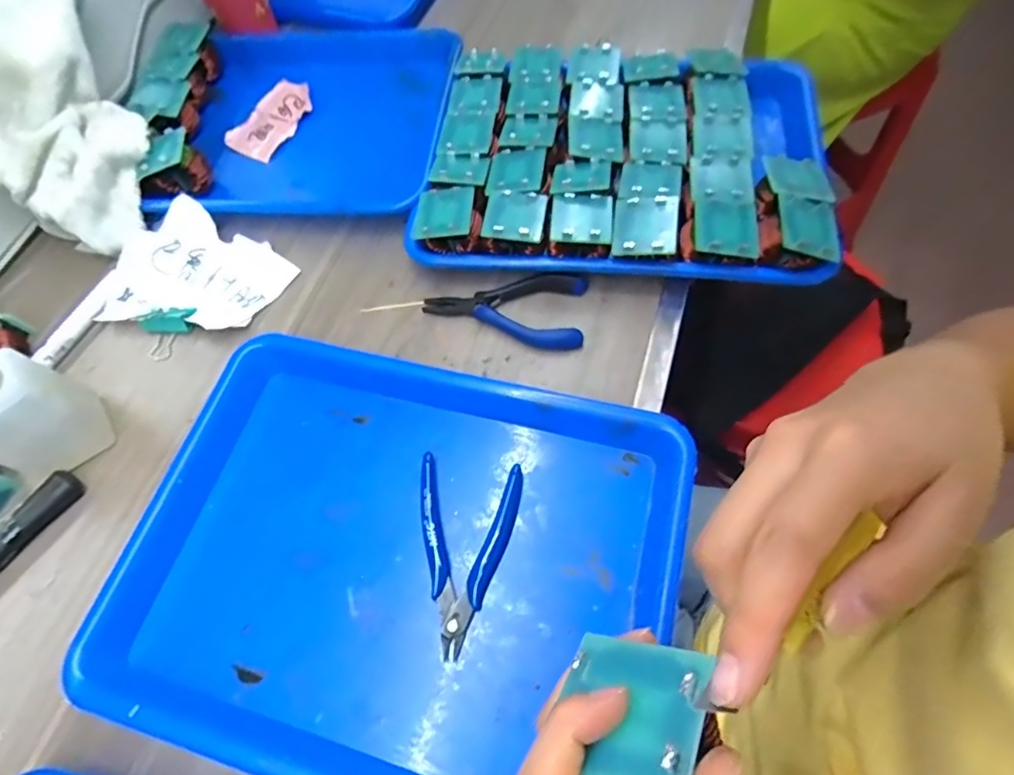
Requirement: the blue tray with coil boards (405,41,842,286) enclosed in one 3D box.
[{"bbox_3d":[0.097,-0.196,0.450,0.310,0.062,0.240,7,65,8],"label":"blue tray with coil boards"}]

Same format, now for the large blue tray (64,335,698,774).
[{"bbox_3d":[-0.070,0.103,0.332,0.328,0.032,0.245,14,65,10],"label":"large blue tray"}]

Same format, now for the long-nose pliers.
[{"bbox_3d":[-0.003,-0.060,0.411,0.123,0.024,0.055,3,64,6],"label":"long-nose pliers"}]

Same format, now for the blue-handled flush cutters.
[{"bbox_3d":[-0.028,0.105,0.337,0.064,0.011,0.117,2,64,6],"label":"blue-handled flush cutters"}]

